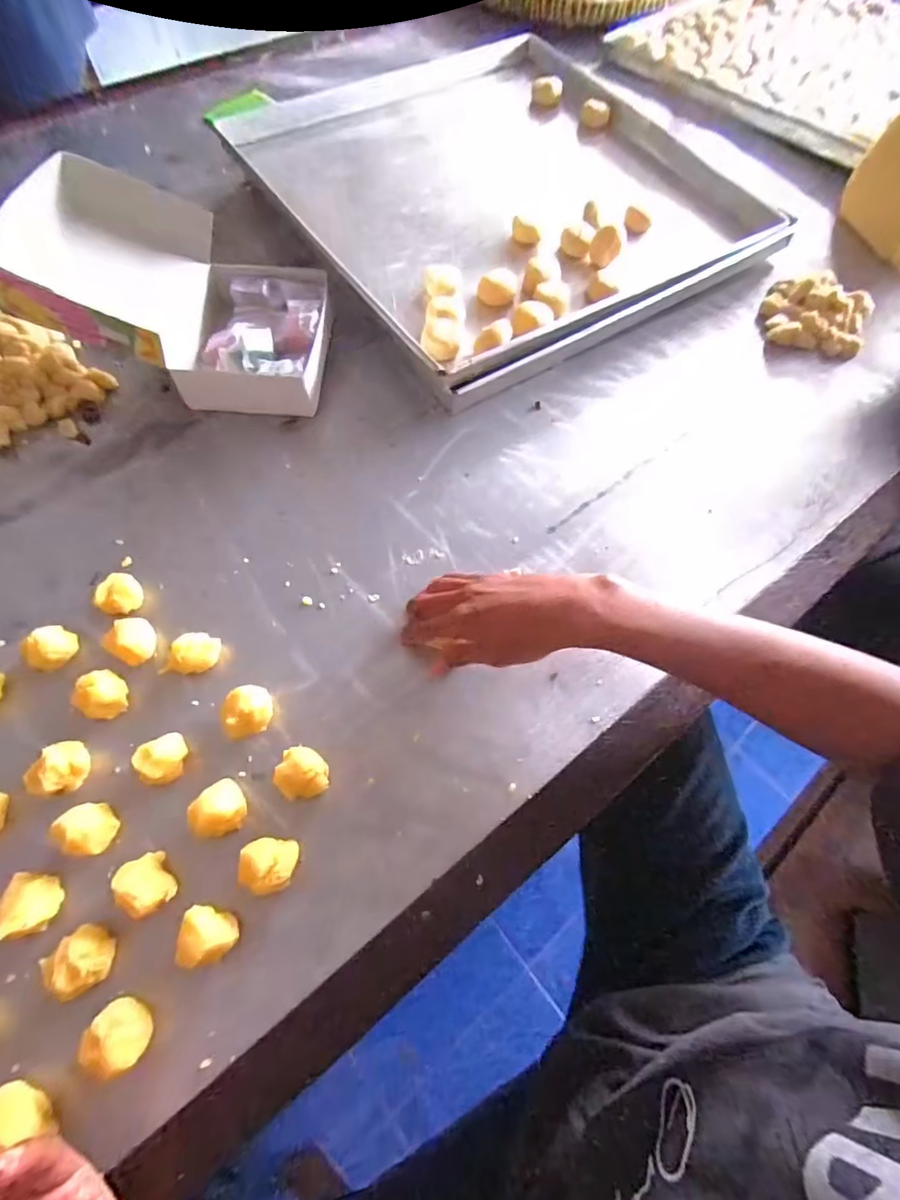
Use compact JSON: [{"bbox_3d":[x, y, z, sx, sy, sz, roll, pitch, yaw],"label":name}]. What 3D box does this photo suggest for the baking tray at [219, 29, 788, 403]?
[{"bbox_3d":[0.068,-0.512,0.626,0.521,0.059,0.507,-31,69,-13],"label":"baking tray"}]

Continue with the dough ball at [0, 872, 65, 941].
[{"bbox_3d":[-0.258,0.185,0.310,0.028,0.030,0.032,-1,66,0],"label":"dough ball"}]

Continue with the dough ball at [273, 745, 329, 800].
[{"bbox_3d":[-0.099,0.117,0.343,0.031,0.030,0.031,-8,66,-3],"label":"dough ball"}]

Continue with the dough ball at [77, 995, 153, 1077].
[{"bbox_3d":[-0.183,0.240,0.282,0.031,0.026,0.024,22,68,10],"label":"dough ball"}]

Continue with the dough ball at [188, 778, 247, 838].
[{"bbox_3d":[-0.152,0.138,0.336,0.028,0.030,0.032,-28,68,-11],"label":"dough ball"}]

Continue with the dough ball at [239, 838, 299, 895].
[{"bbox_3d":[-0.113,0.166,0.318,0.032,0.020,0.030,-2,66,0],"label":"dough ball"}]

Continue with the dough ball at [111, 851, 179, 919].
[{"bbox_3d":[-0.187,0.176,0.316,0.026,0.025,0.033,-33,69,-13],"label":"dough ball"}]

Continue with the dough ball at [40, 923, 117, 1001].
[{"bbox_3d":[-0.217,0.213,0.302,0.031,0.028,0.030,0,66,1],"label":"dough ball"}]

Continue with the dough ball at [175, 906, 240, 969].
[{"bbox_3d":[-0.142,0.197,0.302,0.029,0.026,0.028,0,66,1],"label":"dough ball"}]

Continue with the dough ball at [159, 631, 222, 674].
[{"bbox_3d":[-0.195,0.042,0.384,0.028,0.027,0.040,29,69,13],"label":"dough ball"}]

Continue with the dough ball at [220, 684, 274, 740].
[{"bbox_3d":[-0.144,0.079,0.365,0.030,0.025,0.034,-20,67,-8],"label":"dough ball"}]

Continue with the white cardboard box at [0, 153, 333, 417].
[{"bbox_3d":[-0.237,-0.290,0.474,0.222,0.143,0.180,4,66,2],"label":"white cardboard box"}]

